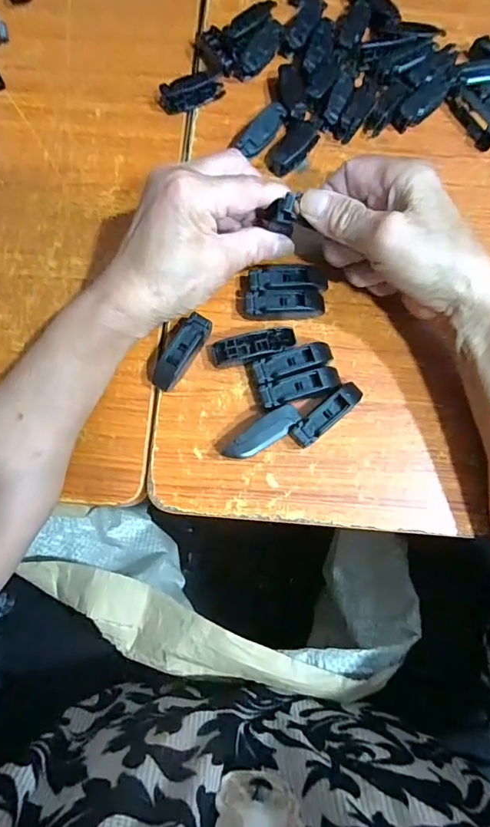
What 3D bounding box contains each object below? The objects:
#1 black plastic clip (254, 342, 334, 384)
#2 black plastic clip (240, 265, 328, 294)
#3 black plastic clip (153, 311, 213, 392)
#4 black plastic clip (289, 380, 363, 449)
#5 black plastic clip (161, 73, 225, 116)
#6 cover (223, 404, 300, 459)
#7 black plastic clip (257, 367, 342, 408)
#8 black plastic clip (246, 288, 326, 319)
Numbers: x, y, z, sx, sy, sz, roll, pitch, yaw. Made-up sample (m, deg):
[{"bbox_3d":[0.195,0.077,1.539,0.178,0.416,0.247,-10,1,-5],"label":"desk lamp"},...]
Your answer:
[{"bbox_3d":[0.033,-0.034,0.315,0.055,0.016,0.018,-18,80,-4],"label":"black plastic clip"},{"bbox_3d":[0.027,-0.093,0.326,0.059,0.015,0.019,-2,79,-1],"label":"black plastic clip"},{"bbox_3d":[-0.043,-0.041,0.313,0.015,0.018,0.056,31,80,5],"label":"black plastic clip"},{"bbox_3d":[0.055,0.001,0.308,0.059,0.017,0.017,-41,82,-8],"label":"black plastic clip"},{"bbox_3d":[-0.041,-0.246,0.357,0.049,0.015,0.018,-21,80,-5],"label":"black plastic clip"},{"bbox_3d":[0.011,0.014,0.304,0.053,0.016,0.018,-34,81,-7],"label":"cover"},{"bbox_3d":[0.038,-0.016,0.311,0.055,0.015,0.018,-18,80,-4],"label":"black plastic clip"},{"bbox_3d":[0.028,-0.074,0.323,0.055,0.015,0.020,-3,79,-1],"label":"black plastic clip"}]

